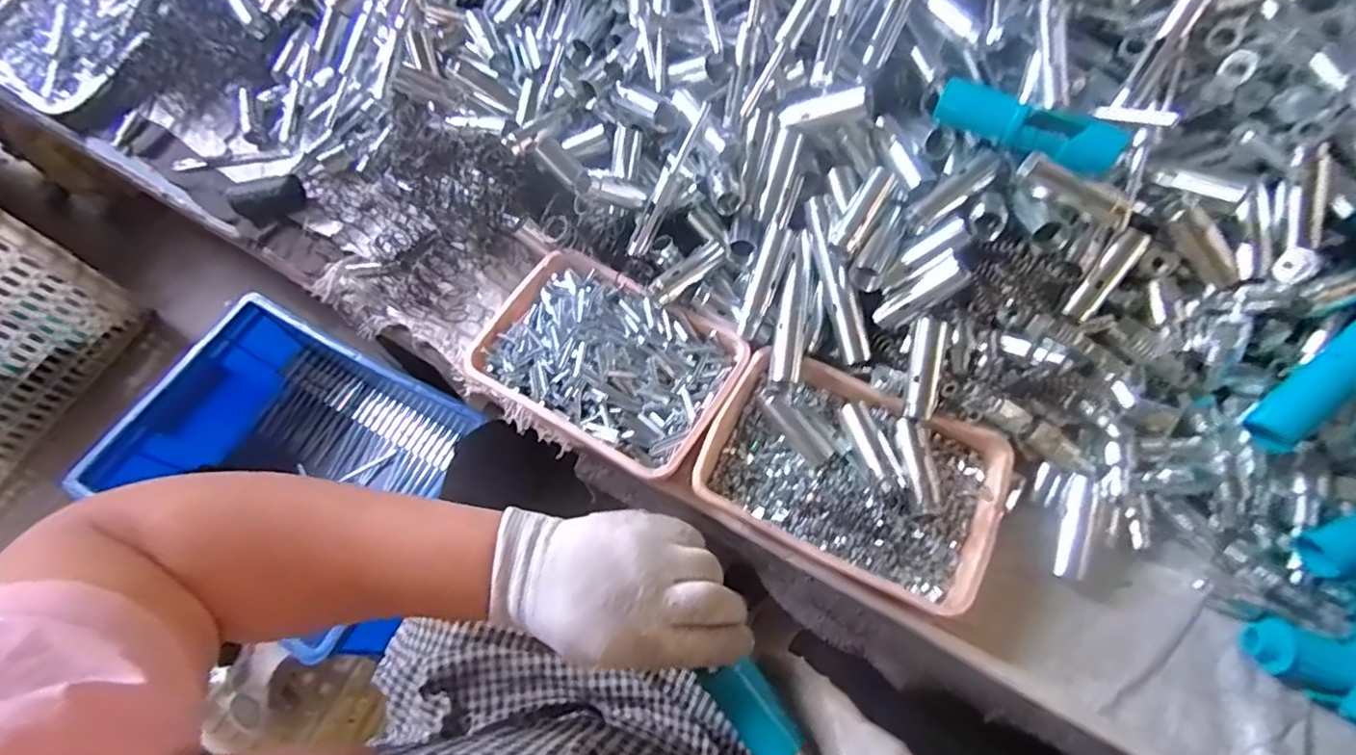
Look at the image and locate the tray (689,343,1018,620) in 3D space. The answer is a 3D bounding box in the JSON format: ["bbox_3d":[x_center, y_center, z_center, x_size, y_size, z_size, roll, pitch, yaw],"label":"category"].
[{"bbox_3d":[0.126,0.067,0.448,0.199,0.037,0.136,25,68,14],"label":"tray"}]

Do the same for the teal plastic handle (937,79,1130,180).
[{"bbox_3d":[0.236,-0.169,0.415,0.118,0.028,0.025,26,68,14],"label":"teal plastic handle"}]

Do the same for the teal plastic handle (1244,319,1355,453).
[{"bbox_3d":[0.427,-0.006,0.395,0.125,0.023,0.028,-45,69,2],"label":"teal plastic handle"}]

